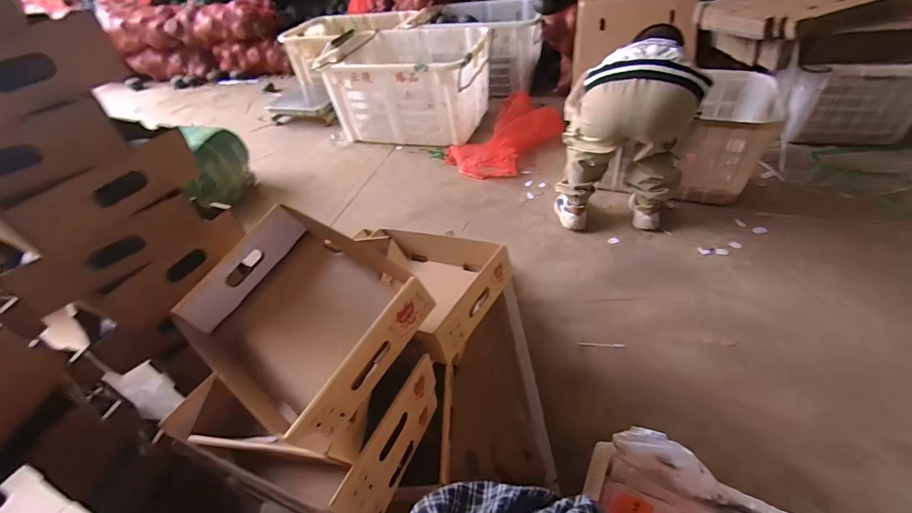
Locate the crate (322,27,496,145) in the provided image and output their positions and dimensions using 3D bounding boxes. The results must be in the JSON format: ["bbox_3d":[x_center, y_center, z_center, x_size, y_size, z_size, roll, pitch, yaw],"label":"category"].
[{"bbox_3d":[-0.188,-0.721,1.731,0.618,0.317,0.387,8,45,17],"label":"crate"}]

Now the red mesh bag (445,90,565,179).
[{"bbox_3d":[0.213,-0.500,1.641,0.326,0.073,0.573,24,51,30],"label":"red mesh bag"}]

